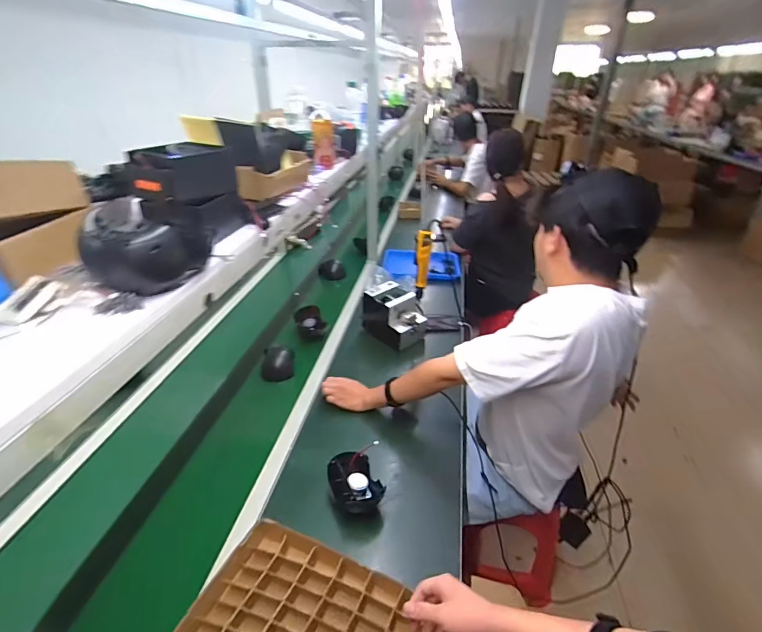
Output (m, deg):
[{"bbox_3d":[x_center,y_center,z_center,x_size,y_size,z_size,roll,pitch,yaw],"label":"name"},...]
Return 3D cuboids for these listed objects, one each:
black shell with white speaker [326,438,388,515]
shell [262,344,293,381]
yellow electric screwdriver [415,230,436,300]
[{"bbox_3d":[-0.049,0.341,0.820,0.112,0.095,0.114,-10,33,-17],"label":"black shell with white speaker"},{"bbox_3d":[-0.307,0.143,1.191,0.094,0.074,0.099,-3,32,-7],"label":"shell"},{"bbox_3d":[0.127,-0.150,1.191,0.051,0.209,0.047,6,32,7],"label":"yellow electric screwdriver"}]

